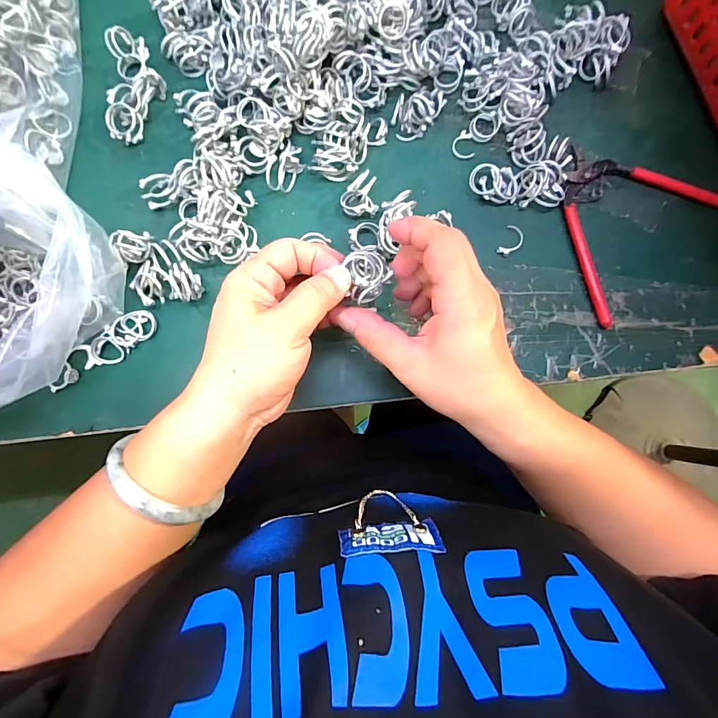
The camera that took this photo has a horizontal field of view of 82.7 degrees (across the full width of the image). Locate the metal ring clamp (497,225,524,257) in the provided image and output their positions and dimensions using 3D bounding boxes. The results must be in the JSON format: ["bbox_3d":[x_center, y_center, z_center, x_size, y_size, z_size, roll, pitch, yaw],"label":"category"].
[{"bbox_3d":[0.121,-0.093,0.323,0.016,0.004,0.026,25,84,0],"label":"metal ring clamp"}]

